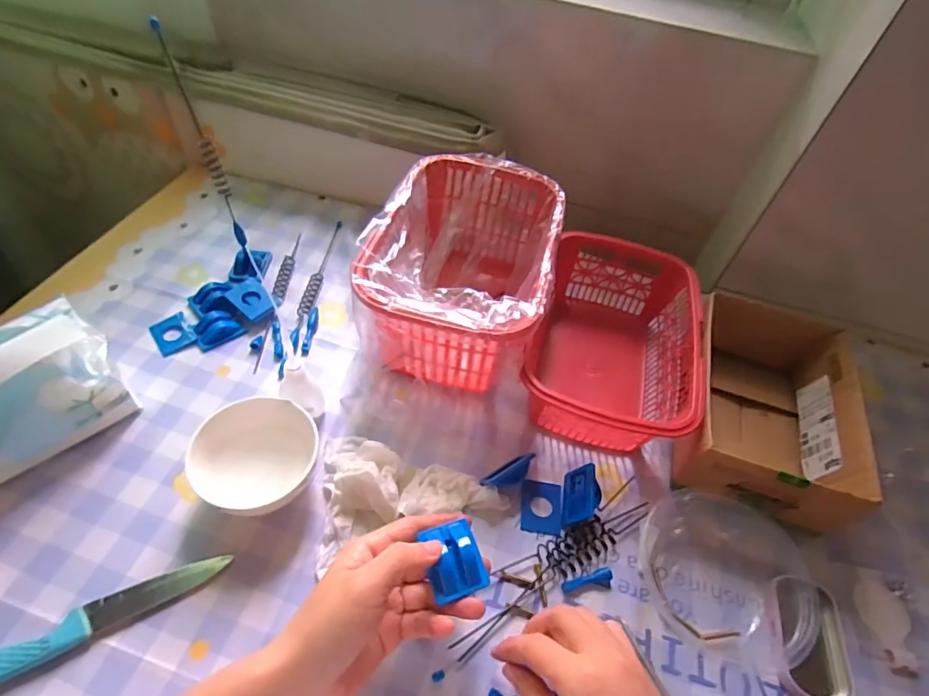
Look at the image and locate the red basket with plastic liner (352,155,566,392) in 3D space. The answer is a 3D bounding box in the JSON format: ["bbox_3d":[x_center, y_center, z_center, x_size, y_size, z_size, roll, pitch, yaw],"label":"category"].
[{"bbox_3d":[0.001,-0.069,0.475,0.155,0.116,0.224,17,52,7],"label":"red basket with plastic liner"}]

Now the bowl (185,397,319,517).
[{"bbox_3d":[-0.157,0.083,0.381,0.087,0.045,0.094,-14,54,-17],"label":"bowl"}]

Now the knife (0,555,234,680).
[{"bbox_3d":[-0.245,0.174,0.312,0.179,0.016,0.022,-23,57,-22],"label":"knife"}]

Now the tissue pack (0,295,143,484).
[{"bbox_3d":[-0.340,0.034,0.373,0.084,0.094,0.138,39,58,23],"label":"tissue pack"}]

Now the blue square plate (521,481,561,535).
[{"bbox_3d":[0.062,0.128,0.401,0.032,0.004,0.043,10,51,1],"label":"blue square plate"}]

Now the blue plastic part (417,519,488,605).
[{"bbox_3d":[-0.006,0.129,0.307,0.034,0.011,0.043,-14,54,-17],"label":"blue plastic part"}]

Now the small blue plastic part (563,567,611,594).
[{"bbox_3d":[0.091,0.171,0.366,0.038,0.005,0.013,-7,52,-12],"label":"small blue plastic part"}]

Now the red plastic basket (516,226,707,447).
[{"bbox_3d":[0.137,-0.004,0.466,0.138,0.078,0.206,17,52,7],"label":"red plastic basket"}]

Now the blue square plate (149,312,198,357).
[{"bbox_3d":[-0.272,-0.013,0.467,0.034,0.006,0.040,-31,61,-27],"label":"blue square plate"}]

